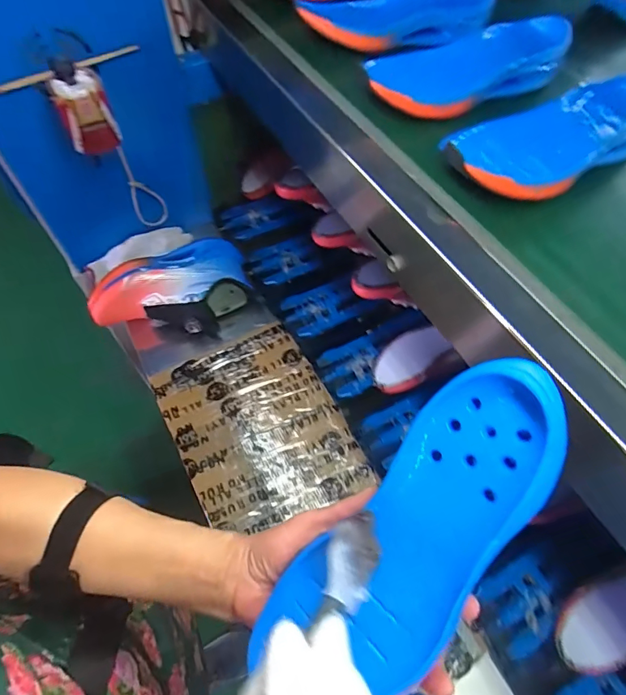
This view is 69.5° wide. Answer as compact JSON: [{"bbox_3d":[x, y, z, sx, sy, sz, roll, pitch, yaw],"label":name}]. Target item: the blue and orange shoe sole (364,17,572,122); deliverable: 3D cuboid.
[{"bbox_3d":[0.163,-0.309,0.484,0.235,0.032,0.104,-17,62,-12],"label":"blue and orange shoe sole"}]

